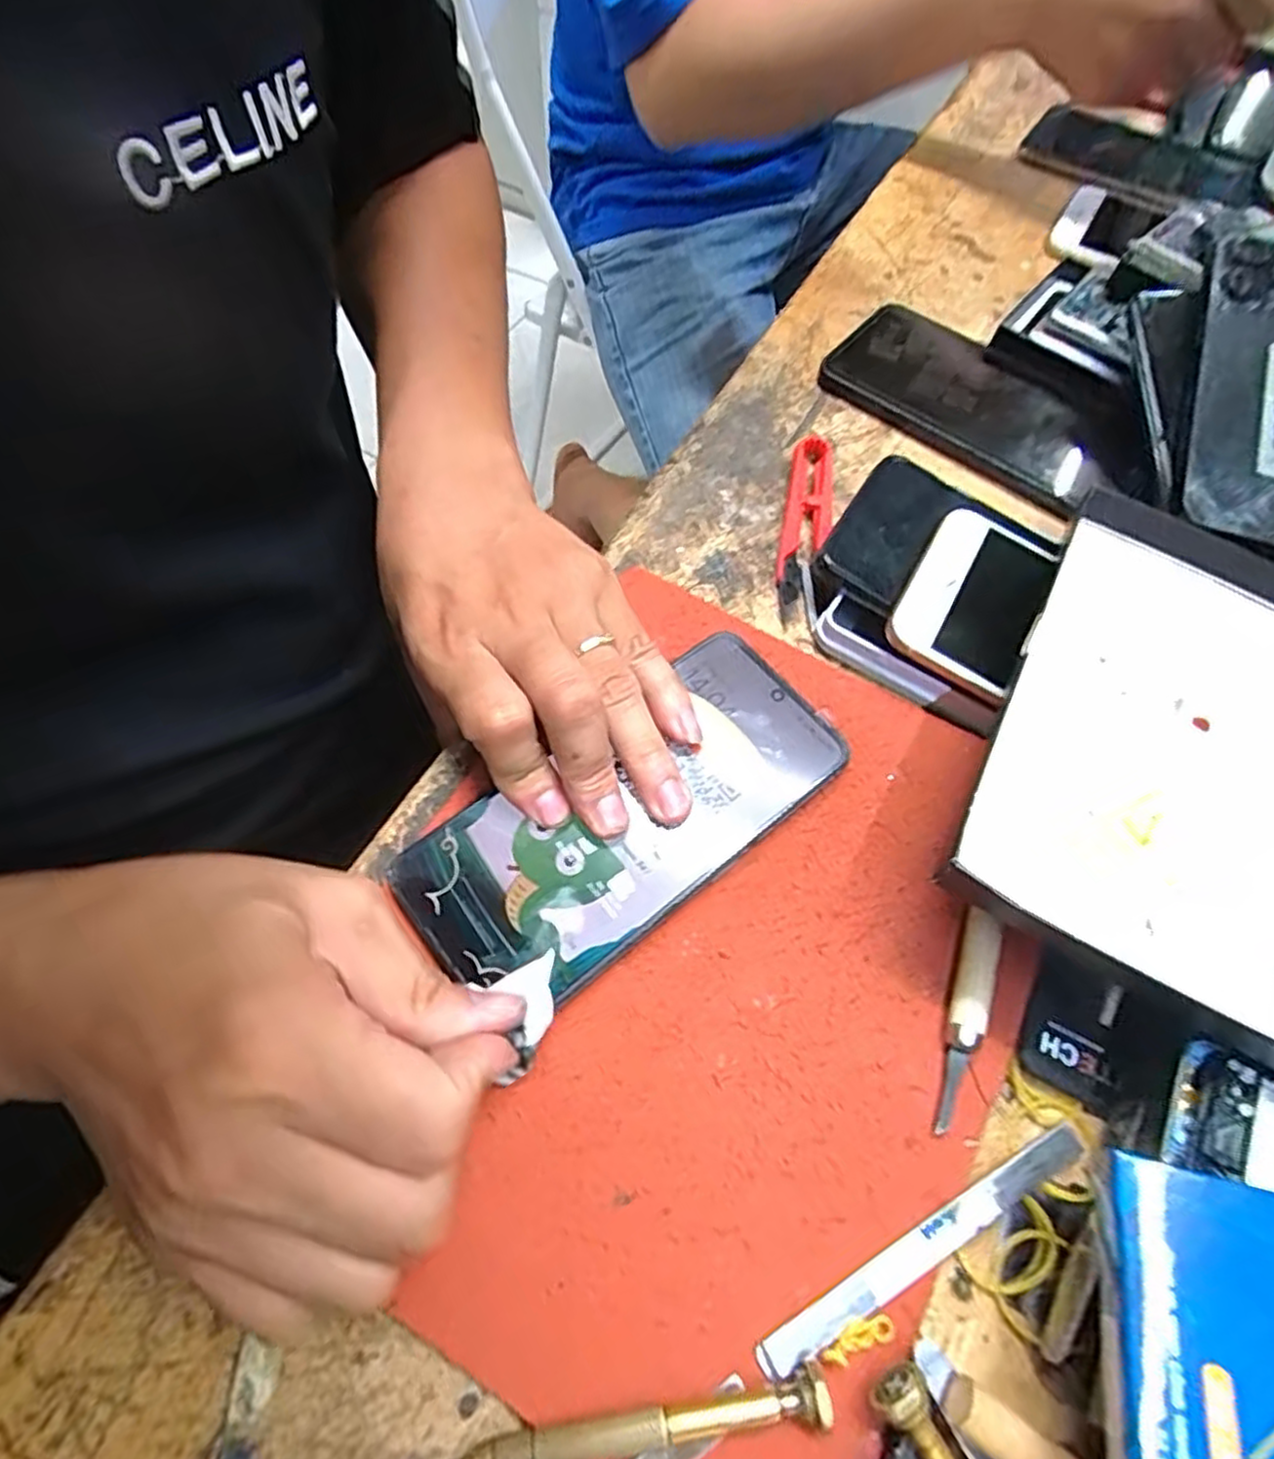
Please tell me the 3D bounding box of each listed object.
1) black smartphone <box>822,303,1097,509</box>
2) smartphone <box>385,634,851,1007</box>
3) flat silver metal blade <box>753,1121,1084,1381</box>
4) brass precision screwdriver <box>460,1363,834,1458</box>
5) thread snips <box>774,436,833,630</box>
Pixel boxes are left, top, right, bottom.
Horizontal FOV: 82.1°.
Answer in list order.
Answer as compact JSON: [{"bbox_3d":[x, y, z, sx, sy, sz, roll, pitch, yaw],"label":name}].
[{"bbox_3d":[0.166,-0.167,0.373,0.078,0.013,0.154,-37,69,-19],"label":"black smartphone"},{"bbox_3d":[-0.003,0.030,0.258,0.155,0.009,0.075,-32,65,-14],"label":"smartphone"},{"bbox_3d":[0.083,0.145,0.206,0.112,0.004,0.010,-25,66,-14],"label":"flat silver metal blade"},{"bbox_3d":[-0.006,0.178,0.185,0.109,0.010,0.010,-7,63,-5],"label":"brass precision screwdriver"},{"bbox_3d":[0.076,-0.094,0.330,0.021,0.006,0.101,11,63,4],"label":"thread snips"}]

